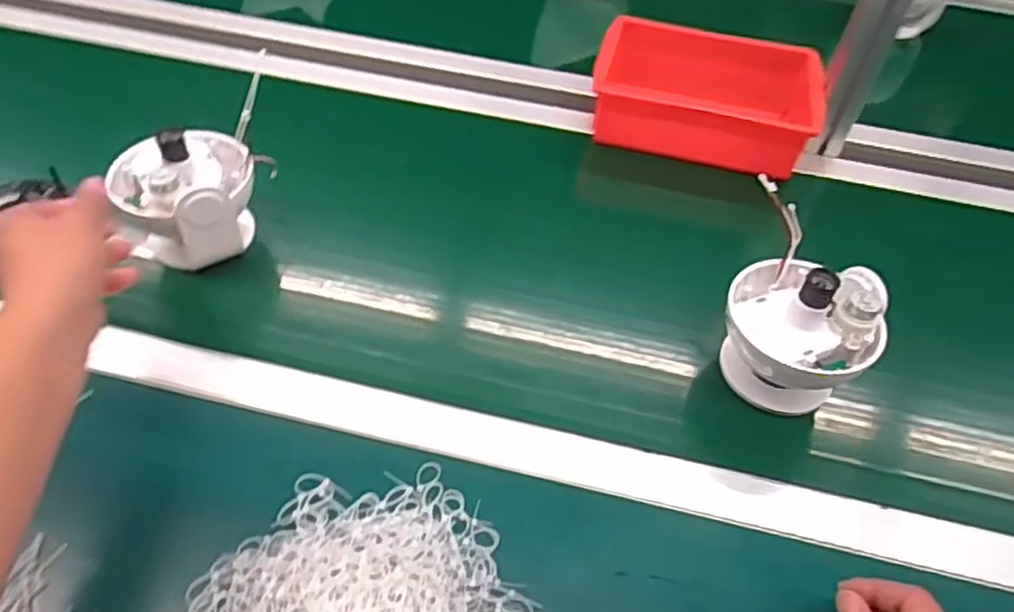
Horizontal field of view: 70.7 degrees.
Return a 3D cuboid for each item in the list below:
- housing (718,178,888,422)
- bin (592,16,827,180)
[{"bbox_3d":[0.239,0.007,0.586,0.116,0.112,0.144,18,51,10],"label":"housing"},{"bbox_3d":[0.223,-0.241,0.819,0.244,0.077,0.145,13,50,7],"label":"bin"}]

